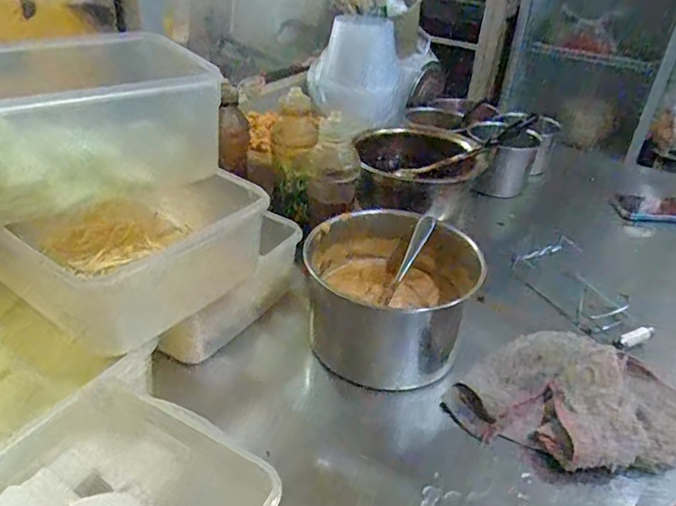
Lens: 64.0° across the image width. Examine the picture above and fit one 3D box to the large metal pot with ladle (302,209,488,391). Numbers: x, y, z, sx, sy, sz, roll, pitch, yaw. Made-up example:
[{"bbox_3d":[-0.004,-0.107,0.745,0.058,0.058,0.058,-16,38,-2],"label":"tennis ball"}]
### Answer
[{"bbox_3d":[0.051,0.047,0.632,0.198,0.121,0.173,18,35,18],"label":"large metal pot with ladle"}]

